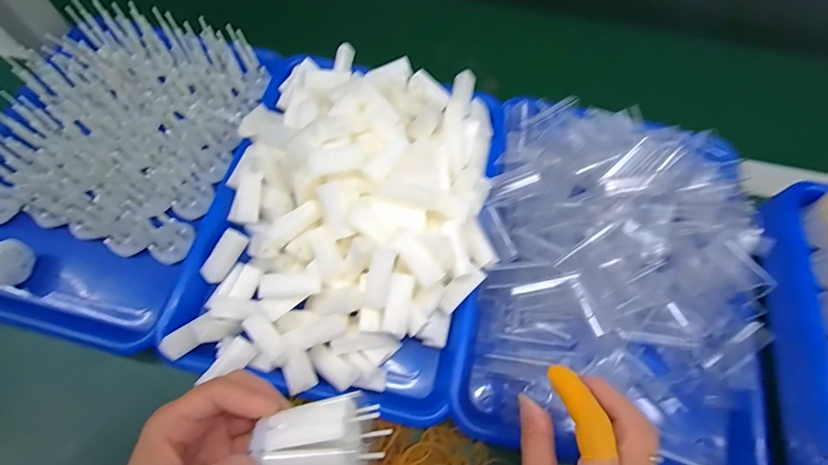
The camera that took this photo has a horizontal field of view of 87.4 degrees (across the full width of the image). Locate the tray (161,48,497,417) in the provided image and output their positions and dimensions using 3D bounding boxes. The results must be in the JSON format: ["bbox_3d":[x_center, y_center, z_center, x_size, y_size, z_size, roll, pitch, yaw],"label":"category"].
[{"bbox_3d":[-0.051,-0.028,0.376,0.245,0.081,0.331,14,66,4],"label":"tray"}]

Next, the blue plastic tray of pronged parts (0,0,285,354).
[{"bbox_3d":[-0.284,-0.071,0.409,0.239,0.067,0.323,16,66,5],"label":"blue plastic tray of pronged parts"}]

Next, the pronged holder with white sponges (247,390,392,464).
[{"bbox_3d":[-0.051,0.116,0.238,0.068,0.018,0.043,-11,67,-7],"label":"pronged holder with white sponges"}]

